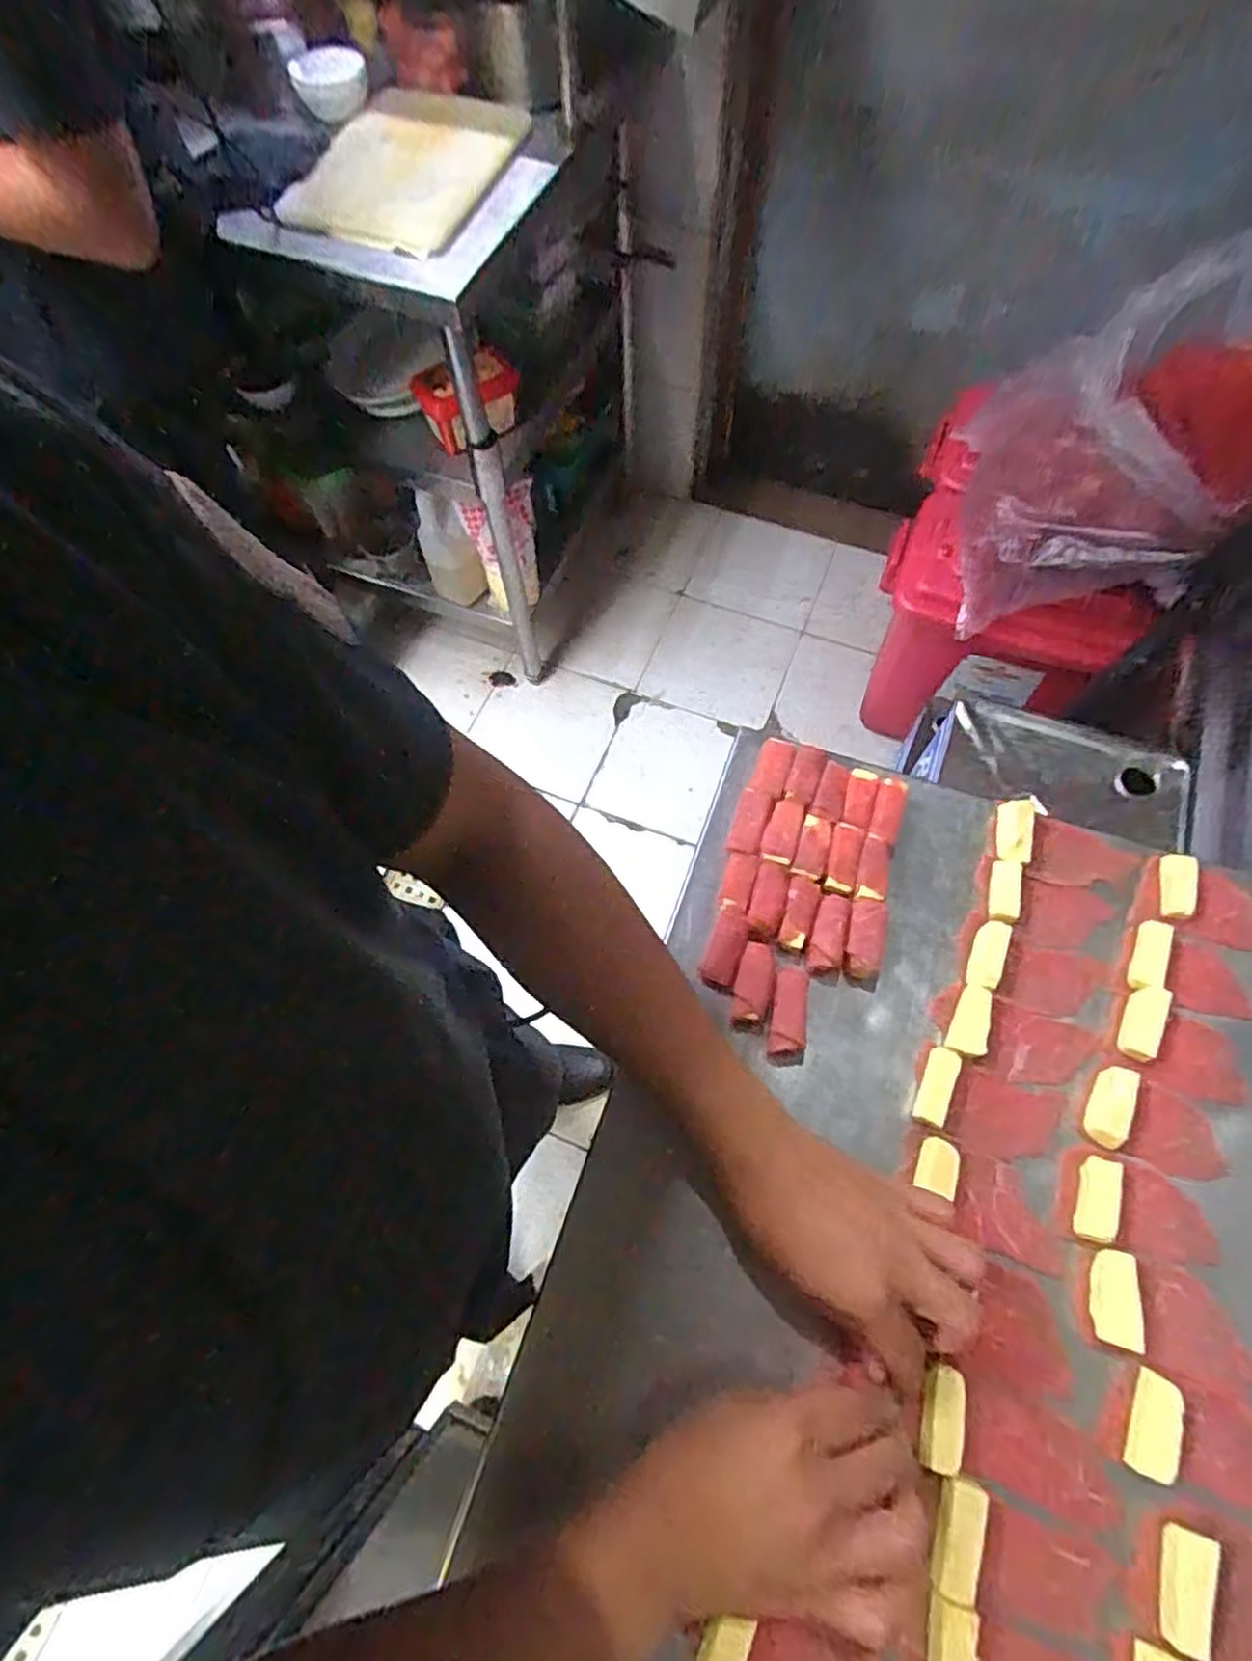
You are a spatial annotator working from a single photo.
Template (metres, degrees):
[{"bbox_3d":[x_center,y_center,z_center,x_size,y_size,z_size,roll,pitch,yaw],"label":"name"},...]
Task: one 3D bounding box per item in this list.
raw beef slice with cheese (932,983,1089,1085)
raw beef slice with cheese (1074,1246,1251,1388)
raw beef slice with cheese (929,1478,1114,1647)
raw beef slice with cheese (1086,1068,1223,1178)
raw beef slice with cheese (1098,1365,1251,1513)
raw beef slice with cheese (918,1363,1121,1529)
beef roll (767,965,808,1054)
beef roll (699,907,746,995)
[{"bbox_3d":[0.253,0.135,0.481,0.096,0.011,0.049,19,67,9],"label":"raw beef slice with cheese"},{"bbox_3d":[0.300,0.272,0.409,0.090,0.012,0.051,15,67,7],"label":"raw beef slice with cheese"},{"bbox_3d":[0.200,0.374,0.369,0.086,0.017,0.047,22,68,10],"label":"raw beef slice with cheese"},{"bbox_3d":[0.331,0.183,0.454,0.083,0.012,0.052,19,67,9],"label":"raw beef slice with cheese"},{"bbox_3d":[0.299,0.322,0.390,0.077,0.009,0.047,16,67,7],"label":"raw beef slice with cheese"},{"bbox_3d":[0.211,0.331,0.392,0.103,0.013,0.046,16,67,7],"label":"raw beef slice with cheese"},{"bbox_3d":[0.108,0.121,0.488,0.023,0.024,0.056,10,66,5],"label":"beef roll"},{"bbox_3d":[0.067,0.081,0.500,0.024,0.022,0.054,16,67,8],"label":"beef roll"}]

